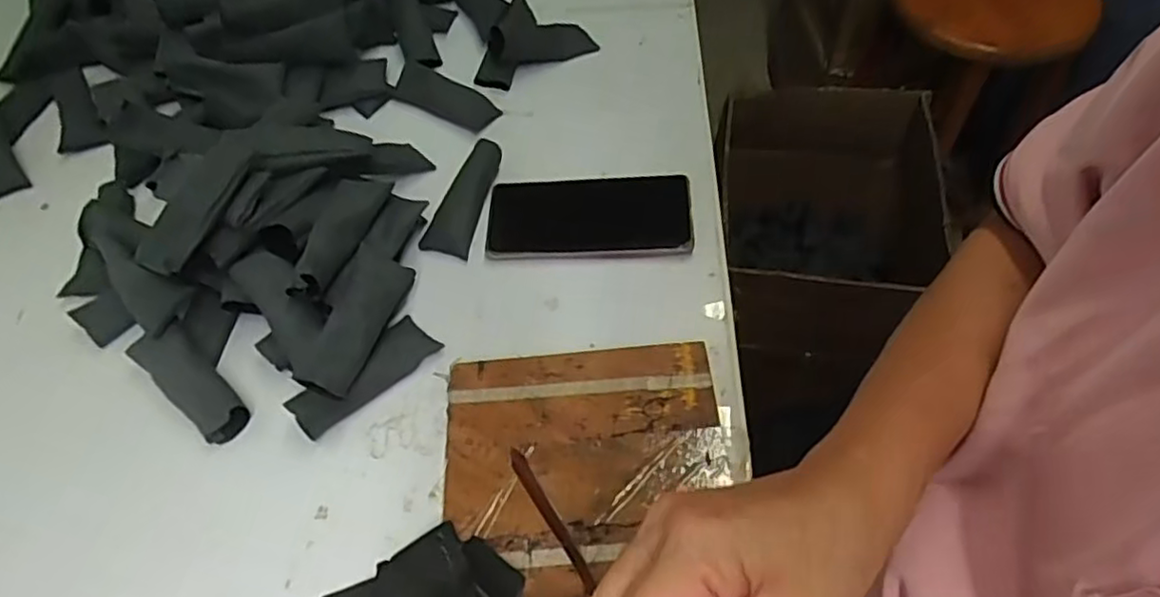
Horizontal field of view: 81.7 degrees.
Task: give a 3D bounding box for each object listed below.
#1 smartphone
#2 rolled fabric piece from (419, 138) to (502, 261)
[{"bbox_3d":[0.007,-0.064,0.531,0.159,0.012,0.075,-1,57,4],"label":"smartphone"},{"bbox_3d":[-0.091,-0.081,0.547,0.035,0.014,0.102,17,73,15],"label":"rolled fabric piece"}]

